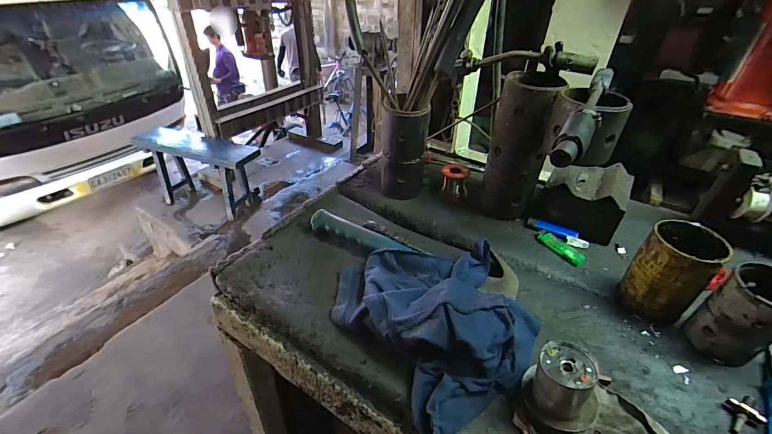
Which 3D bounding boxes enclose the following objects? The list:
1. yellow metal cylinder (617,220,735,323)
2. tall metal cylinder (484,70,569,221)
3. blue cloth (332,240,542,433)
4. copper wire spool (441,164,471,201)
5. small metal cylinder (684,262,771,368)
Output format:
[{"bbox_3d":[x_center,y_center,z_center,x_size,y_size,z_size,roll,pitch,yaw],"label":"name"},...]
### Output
[{"bbox_3d":[0.359,0.071,0.453,0.074,0.115,0.074,-24,43,-30],"label":"yellow metal cylinder"},{"bbox_3d":[0.221,-0.111,0.601,0.088,0.230,0.097,15,39,17],"label":"tall metal cylinder"},{"bbox_3d":[0.069,0.098,0.456,0.222,0.068,0.244,-22,42,-28],"label":"blue cloth"},{"bbox_3d":[0.132,-0.066,0.682,0.049,0.058,0.041,13,38,15],"label":"copper wire spool"},{"bbox_3d":[0.407,0.113,0.406,0.075,0.105,0.067,-20,41,-26],"label":"small metal cylinder"}]

